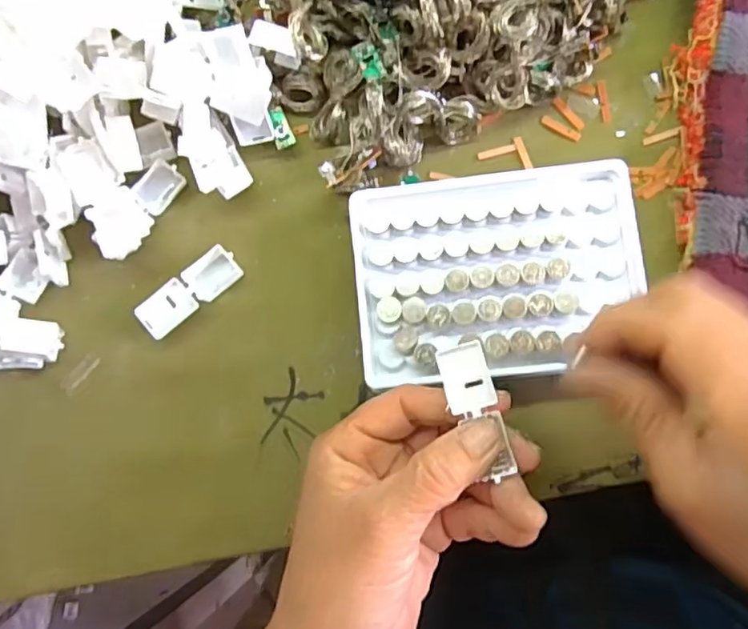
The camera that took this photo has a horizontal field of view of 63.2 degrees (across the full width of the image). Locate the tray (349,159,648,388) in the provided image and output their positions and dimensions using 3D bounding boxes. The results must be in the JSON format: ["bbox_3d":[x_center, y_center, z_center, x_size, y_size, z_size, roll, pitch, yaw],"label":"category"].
[{"bbox_3d":[0.057,-0.021,0.282,0.128,0.012,0.096,-5,78,3],"label":"tray"}]

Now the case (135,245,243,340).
[{"bbox_3d":[-0.095,-0.012,0.311,0.055,0.009,0.019,-40,82,-10],"label":"case"}]

